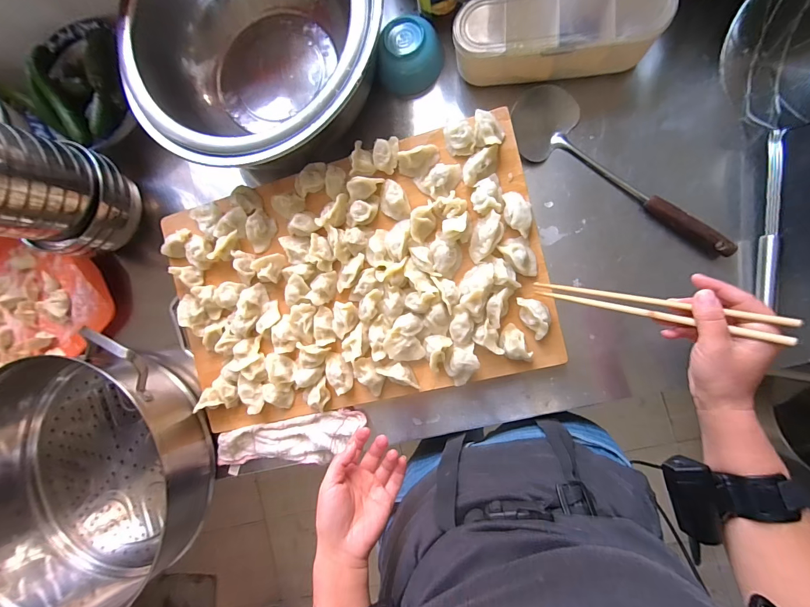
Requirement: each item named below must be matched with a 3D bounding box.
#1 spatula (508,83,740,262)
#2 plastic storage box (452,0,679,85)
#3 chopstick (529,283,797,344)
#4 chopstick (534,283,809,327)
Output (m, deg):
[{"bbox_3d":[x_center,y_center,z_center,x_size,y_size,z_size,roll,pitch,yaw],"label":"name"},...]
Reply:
[{"bbox_3d":[0.299,-0.190,0.497,0.335,0.030,0.094,36,93,9],"label":"spatula"},{"bbox_3d":[0.199,-0.364,0.489,0.258,0.069,0.107,4,88,9],"label":"plastic storage box"},{"bbox_3d":[0.250,0.002,0.385,0.235,0.016,0.020,16,90,50],"label":"chopstick"},{"bbox_3d":[0.251,-0.005,0.385,0.236,0.011,0.008,16,90,49],"label":"chopstick"}]

